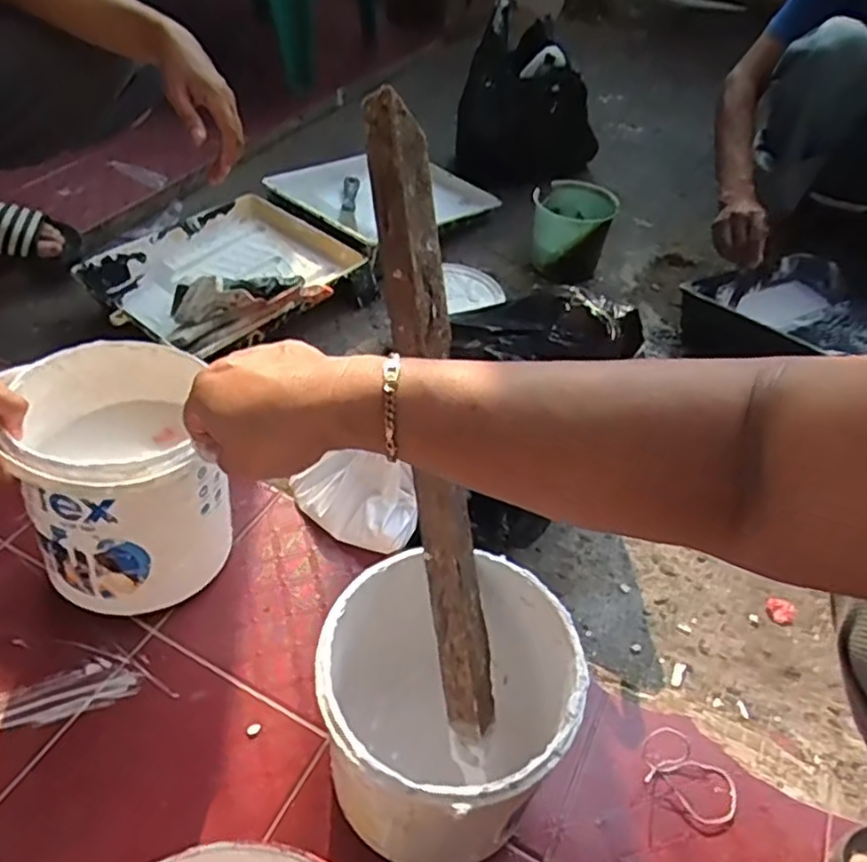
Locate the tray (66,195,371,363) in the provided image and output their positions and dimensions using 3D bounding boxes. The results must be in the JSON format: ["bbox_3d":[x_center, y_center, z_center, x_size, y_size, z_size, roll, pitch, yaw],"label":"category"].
[{"bbox_3d":[-0.318,-0.232,1.065,0.317,0.078,0.338,32,51,24],"label":"tray"}]

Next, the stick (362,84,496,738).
[{"bbox_3d":[0.002,0.001,0.499,0.036,0.460,0.024,-10,9,-15],"label":"stick"}]

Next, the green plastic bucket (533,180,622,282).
[{"bbox_3d":[0.232,-0.345,1.176,0.127,0.114,0.139,3,45,-3],"label":"green plastic bucket"}]

